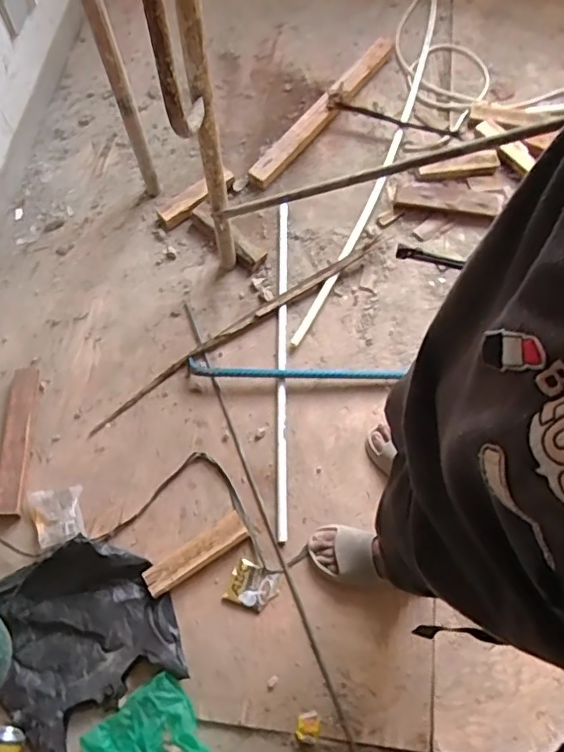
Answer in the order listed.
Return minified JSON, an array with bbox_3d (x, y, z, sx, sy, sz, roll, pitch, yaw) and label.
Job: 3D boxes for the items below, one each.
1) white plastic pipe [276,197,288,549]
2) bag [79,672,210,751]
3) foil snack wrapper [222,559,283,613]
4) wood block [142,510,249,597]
[{"bbox_3d":[0.002,-0.055,1.424,0.025,0.025,0.905,1,68,-2],"label":"white plastic pipe"},{"bbox_3d":[-0.237,0.757,1.068,0.233,0.041,0.289,-34,73,-15],"label":"bag"},{"bbox_3d":[-0.064,0.456,1.228,0.101,0.008,0.093,20,68,6],"label":"foil snack wrapper"},{"bbox_3d":[-0.187,0.385,1.230,0.235,0.031,0.062,-31,72,-14],"label":"wood block"}]

